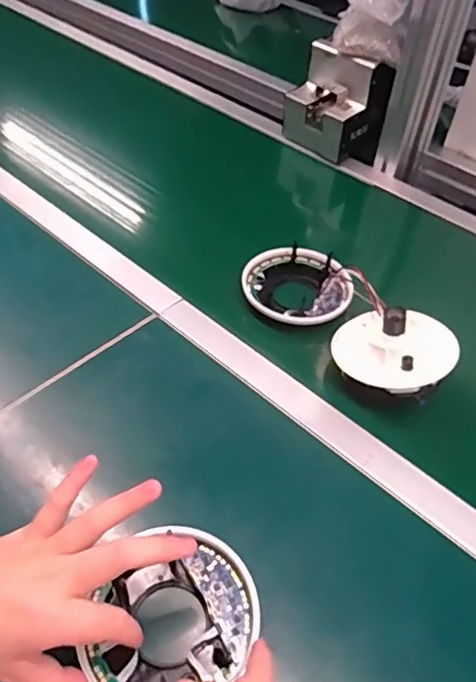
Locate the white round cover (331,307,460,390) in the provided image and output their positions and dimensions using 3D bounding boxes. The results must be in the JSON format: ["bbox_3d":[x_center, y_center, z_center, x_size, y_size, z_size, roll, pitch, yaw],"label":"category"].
[{"bbox_3d":[0.158,0.001,0.588,0.128,0.048,0.101,4,51,29],"label":"white round cover"}]

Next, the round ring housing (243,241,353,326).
[{"bbox_3d":[0.074,-0.068,0.705,0.130,0.035,0.123,1,49,-1],"label":"round ring housing"}]

